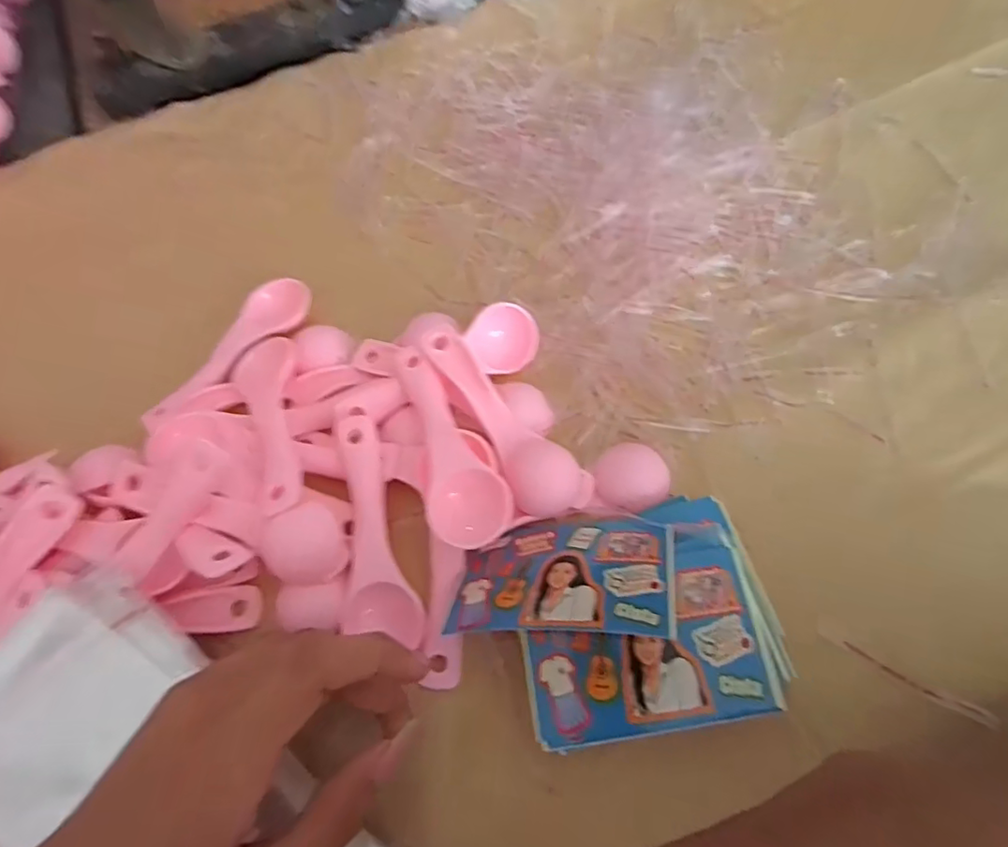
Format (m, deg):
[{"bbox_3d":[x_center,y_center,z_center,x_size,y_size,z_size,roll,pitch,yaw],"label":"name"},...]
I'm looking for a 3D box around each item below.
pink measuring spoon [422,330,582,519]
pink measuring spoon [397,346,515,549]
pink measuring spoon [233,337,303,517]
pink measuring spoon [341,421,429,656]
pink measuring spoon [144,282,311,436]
[{"bbox_3d":[0.000,-0.004,0.287,0.034,0.017,0.108,-30,66,-9],"label":"pink measuring spoon"},{"bbox_3d":[-0.028,0.007,0.272,0.034,0.021,0.108,-22,65,-6],"label":"pink measuring spoon"},{"bbox_3d":[-0.115,-0.004,0.286,0.034,0.010,0.111,-21,53,-6],"label":"pink measuring spoon"},{"bbox_3d":[-0.062,0.047,0.266,0.032,0.012,0.104,-14,64,-2],"label":"pink measuring spoon"},{"bbox_3d":[-0.152,-0.040,0.319,0.030,0.008,0.109,36,73,20],"label":"pink measuring spoon"}]

